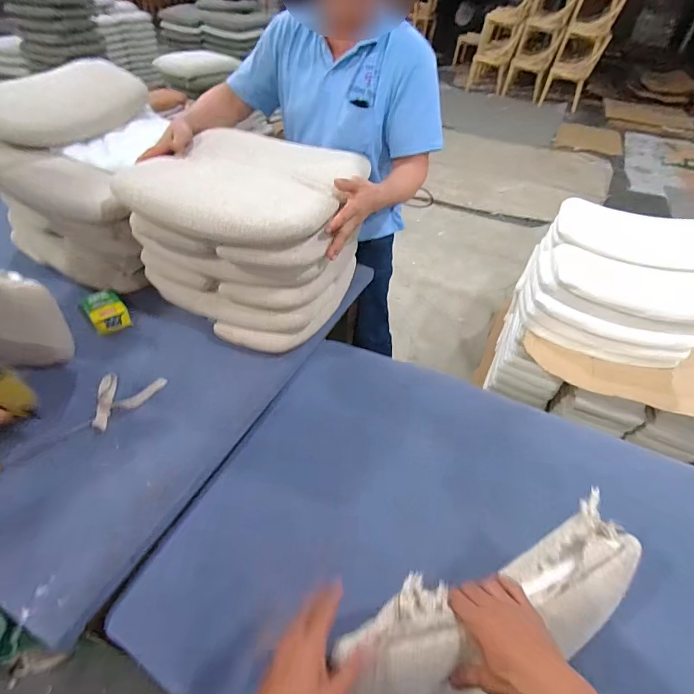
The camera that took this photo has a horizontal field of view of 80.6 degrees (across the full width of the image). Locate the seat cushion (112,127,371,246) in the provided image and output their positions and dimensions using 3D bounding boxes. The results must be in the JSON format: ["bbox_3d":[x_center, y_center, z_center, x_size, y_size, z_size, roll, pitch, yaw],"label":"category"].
[{"bbox_3d":[-0.209,-0.354,0.891,0.431,0.065,0.386,19,46,14],"label":"seat cushion"}]

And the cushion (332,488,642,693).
[{"bbox_3d":[0.184,0.333,0.508,0.414,0.204,0.135,-13,47,-12],"label":"cushion"}]

